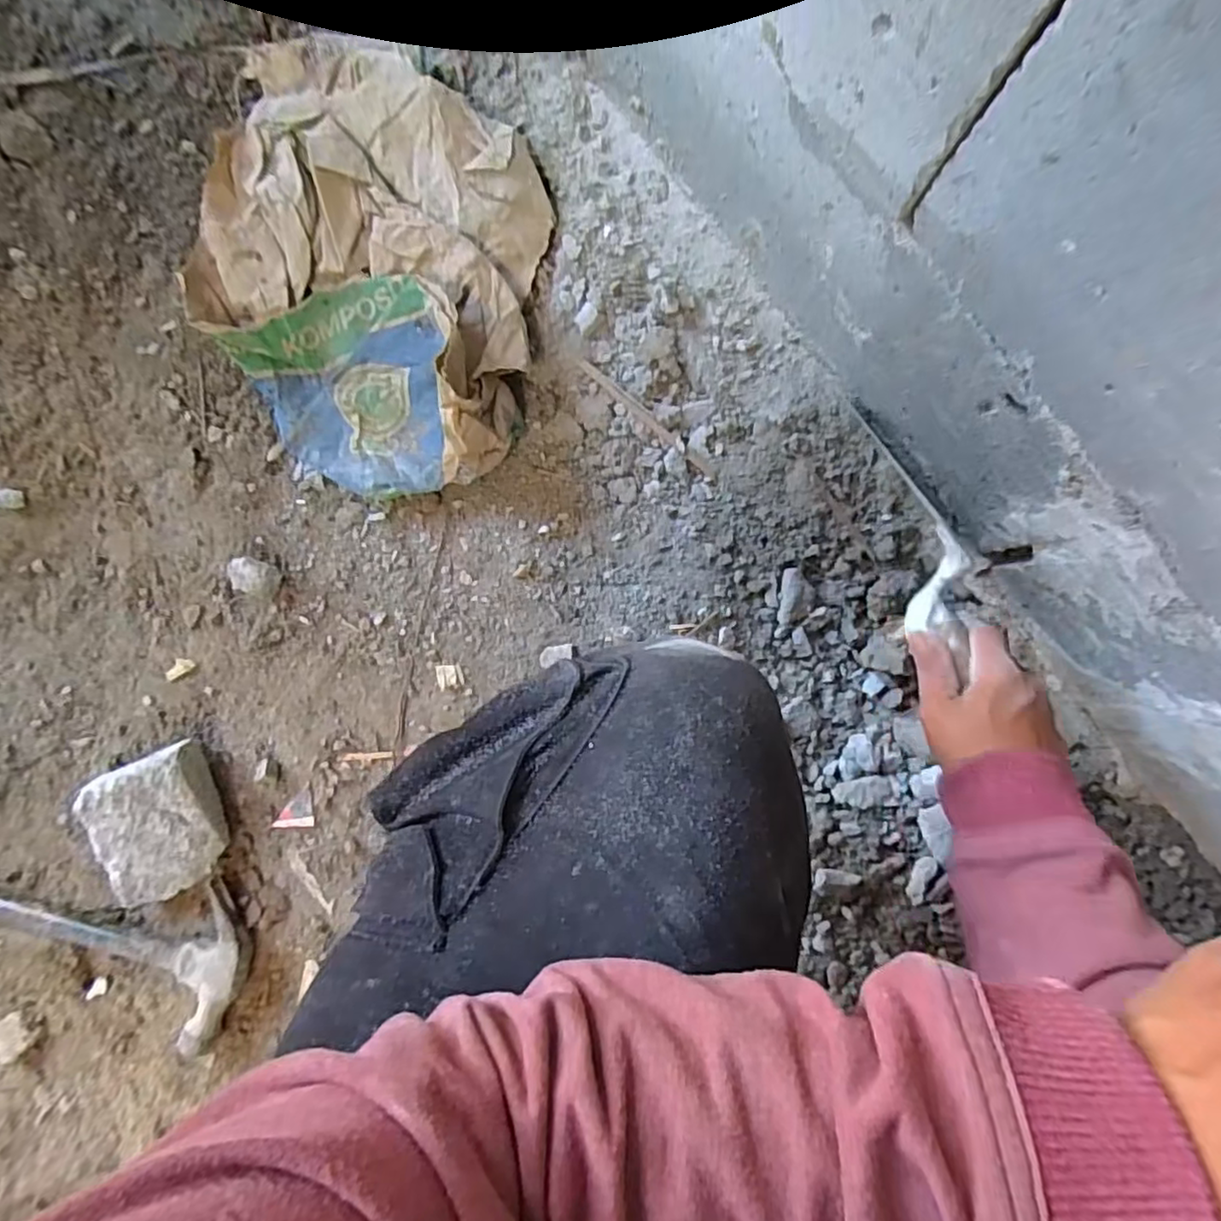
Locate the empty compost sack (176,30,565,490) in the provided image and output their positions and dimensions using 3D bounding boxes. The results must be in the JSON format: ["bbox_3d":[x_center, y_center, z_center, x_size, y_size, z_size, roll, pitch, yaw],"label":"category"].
[{"bbox_3d":[-0.192,-0.278,0.499,0.275,0.086,0.349,12,90,2],"label":"empty compost sack"}]

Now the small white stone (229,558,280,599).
[{"bbox_3d":[-0.301,-0.028,0.543,0.042,0.014,0.029,16,90,2],"label":"small white stone"}]

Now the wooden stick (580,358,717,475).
[{"bbox_3d":[0.030,-0.156,0.527,0.143,0.009,0.011,42,91,1],"label":"wooden stick"}]

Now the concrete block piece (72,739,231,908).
[{"bbox_3d":[-0.381,0.182,0.545,0.104,0.047,0.113,-25,89,1],"label":"concrete block piece"}]

